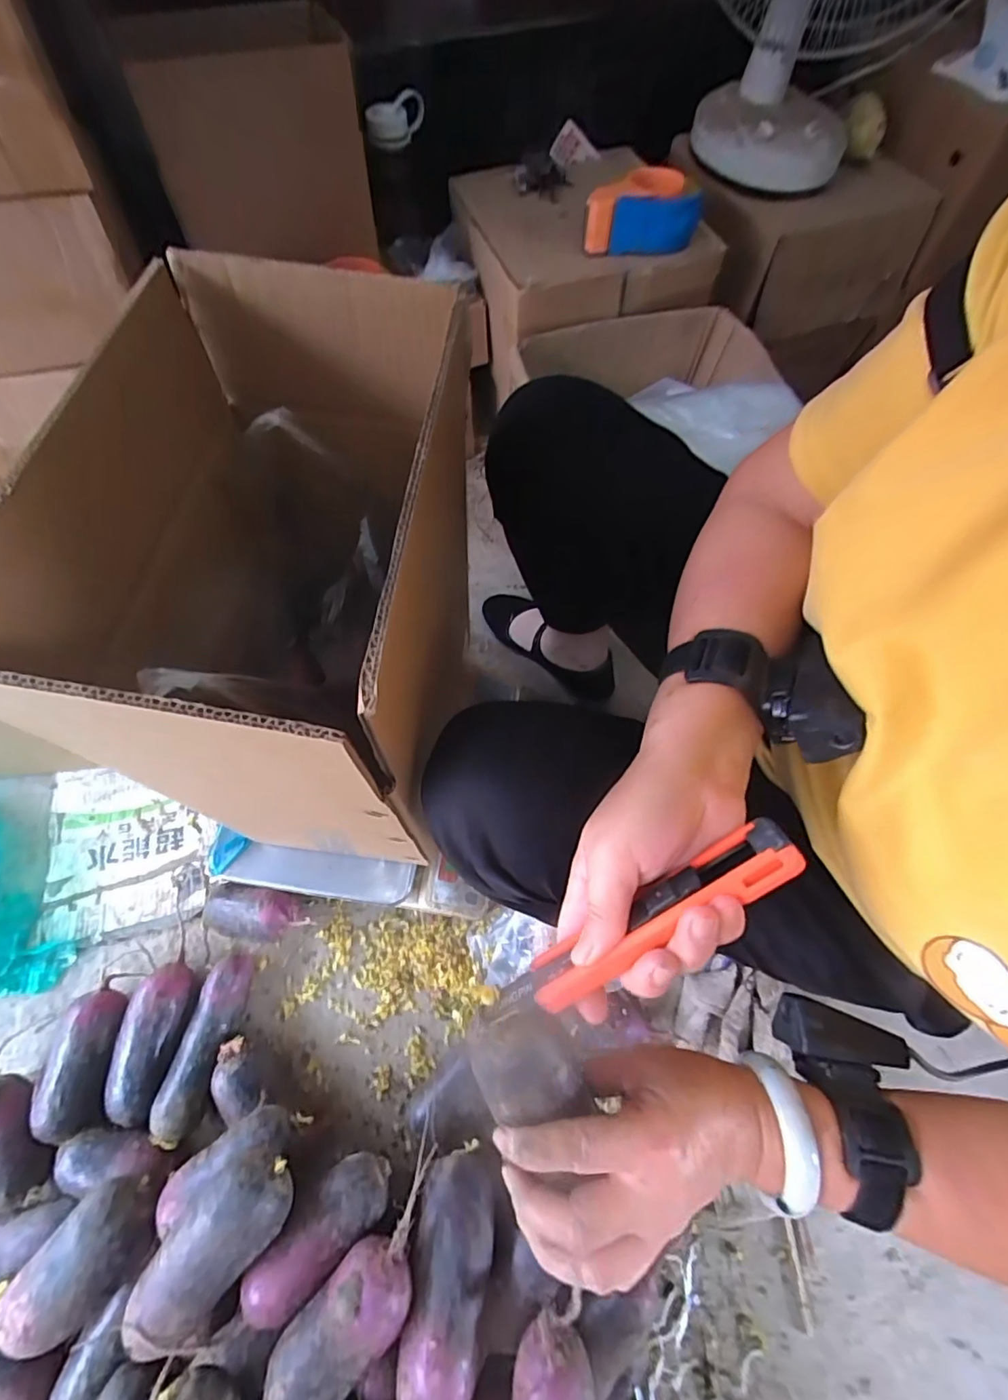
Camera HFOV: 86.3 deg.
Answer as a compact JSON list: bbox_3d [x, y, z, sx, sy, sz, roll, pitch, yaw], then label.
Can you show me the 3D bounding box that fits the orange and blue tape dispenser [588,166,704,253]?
[{"bbox_3d":[0.180,-0.635,0.704,0.148,0.069,0.057,-7,66,-4],"label":"orange and blue tape dispenser"}]

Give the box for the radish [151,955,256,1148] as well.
[{"bbox_3d":[-0.320,0.370,0.579,0.054,0.049,0.173,11,65,3],"label":"radish"}]

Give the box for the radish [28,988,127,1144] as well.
[{"bbox_3d":[-0.436,0.375,0.561,0.068,0.055,0.132,-3,65,-3],"label":"radish"}]

